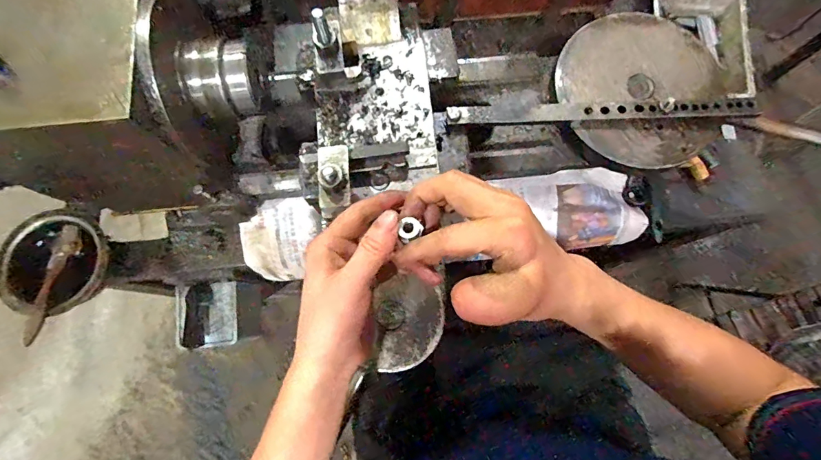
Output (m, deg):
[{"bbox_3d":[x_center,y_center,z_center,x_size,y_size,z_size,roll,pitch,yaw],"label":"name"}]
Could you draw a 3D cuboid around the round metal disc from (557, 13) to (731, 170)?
[{"bbox_3d":[0.258,-0.160,0.466,0.179,0.016,0.180,0,76,1],"label":"round metal disc"}]

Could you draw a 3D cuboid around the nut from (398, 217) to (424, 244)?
[{"bbox_3d":[-0.001,-0.001,0.282,0.016,0.004,0.015,-25,77,-5],"label":"nut"}]

